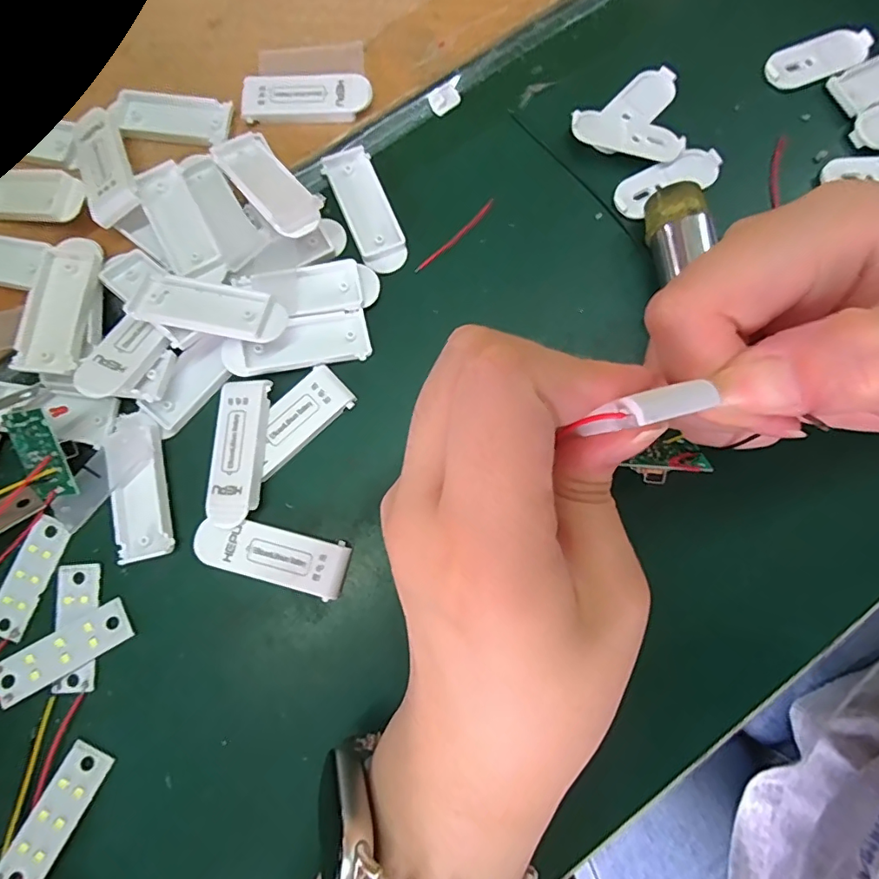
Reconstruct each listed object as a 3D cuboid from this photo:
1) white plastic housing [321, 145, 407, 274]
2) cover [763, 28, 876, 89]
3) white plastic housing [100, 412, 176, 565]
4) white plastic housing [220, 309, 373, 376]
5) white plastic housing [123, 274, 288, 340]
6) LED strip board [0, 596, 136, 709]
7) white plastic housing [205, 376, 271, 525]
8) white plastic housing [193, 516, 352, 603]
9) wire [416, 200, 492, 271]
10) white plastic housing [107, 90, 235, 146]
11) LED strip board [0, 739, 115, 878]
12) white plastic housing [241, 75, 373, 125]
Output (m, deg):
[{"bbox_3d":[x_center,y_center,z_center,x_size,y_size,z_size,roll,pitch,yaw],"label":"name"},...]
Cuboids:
[{"bbox_3d":[-0.032,-0.100,0.218,0.021,0.004,0.059,-20,81,-4],"label":"white plastic housing"},{"bbox_3d":[0.174,-0.174,0.231,0.047,0.008,0.018,-17,80,-4],"label":"cover"},{"bbox_3d":[-0.116,0.018,0.194,0.022,0.004,0.055,-15,80,-3],"label":"white plastic housing"},{"bbox_3d":[-0.057,-0.039,0.204,0.057,0.009,0.020,-12,80,-3],"label":"white plastic housing"},{"bbox_3d":[-0.089,-0.050,0.195,0.056,0.006,0.022,12,71,1],"label":"white plastic housing"},{"bbox_3d":[-0.137,0.077,0.185,0.045,0.004,0.016,-30,76,-17],"label":"LED strip board"},{"bbox_3d":[-0.078,0.004,0.195,0.019,0.006,0.055,3,80,0],"label":"white plastic housing"},{"bbox_3d":[-0.063,0.043,0.190,0.057,0.004,0.021,14,80,2],"label":"white plastic housing"},{"bbox_3d":[0.007,-0.088,0.219,0.004,0.004,0.046,44,82,7],"label":"wire"},{"bbox_3d":[-0.117,-0.141,0.221,0.051,0.004,0.020,6,80,0],"label":"white plastic housing"},{"bbox_3d":[-0.133,0.131,0.175,0.017,0.004,0.045,24,67,4],"label":"LED strip board"},{"bbox_3d":[-0.058,-0.150,0.223,0.055,0.007,0.021,1,80,0],"label":"white plastic housing"}]

